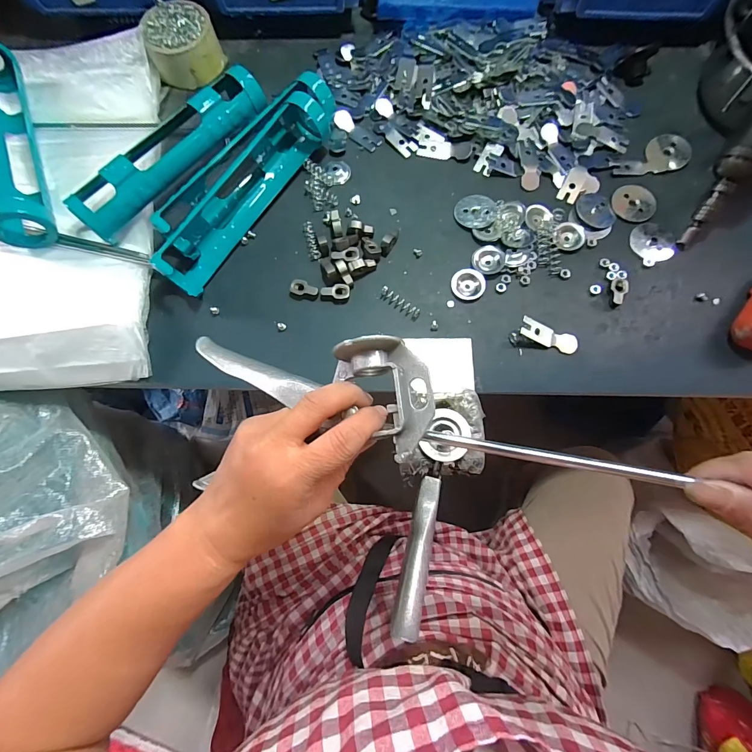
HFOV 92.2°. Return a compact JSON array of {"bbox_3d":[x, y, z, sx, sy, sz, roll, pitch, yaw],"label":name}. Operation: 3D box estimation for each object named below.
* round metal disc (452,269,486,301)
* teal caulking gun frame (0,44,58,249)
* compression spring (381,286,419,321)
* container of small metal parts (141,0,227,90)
[{"bbox_3d":[0.099,-0.098,0.388,0.034,0.005,0.034,0,76,2],"label":"round metal disc"},{"bbox_3d":[-0.409,-0.257,0.406,0.052,0.045,0.256,-22,76,-4],"label":"teal caulking gun frame"},{"bbox_3d":[0.026,-0.078,0.384,0.047,0.009,0.012,34,79,10],"label":"compression spring"},{"bbox_3d":[-0.240,-0.415,0.454,0.086,0.043,0.088,-18,76,-3],"label":"container of small metal parts"}]

